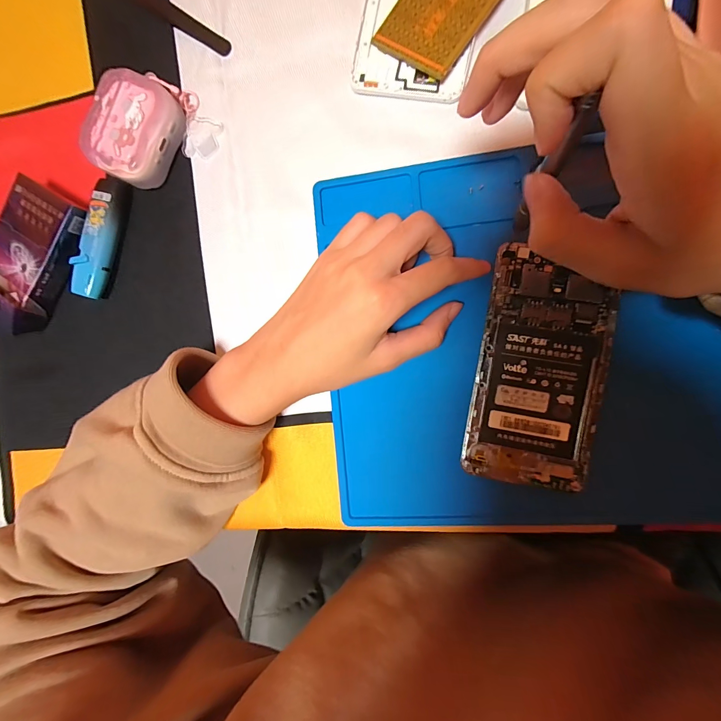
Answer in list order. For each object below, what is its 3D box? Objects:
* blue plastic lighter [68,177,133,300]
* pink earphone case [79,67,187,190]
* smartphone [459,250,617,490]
[{"bbox_3d":[-0.186,-0.087,0.244,0.022,0.016,0.083,15,94,8],"label":"blue plastic lighter"},{"bbox_3d":[-0.151,-0.154,0.229,0.048,0.027,0.064,27,96,7],"label":"pink earphone case"},{"bbox_3d":[0.106,0.007,0.201,0.068,0.005,0.136,9,93,8],"label":"smartphone"}]

